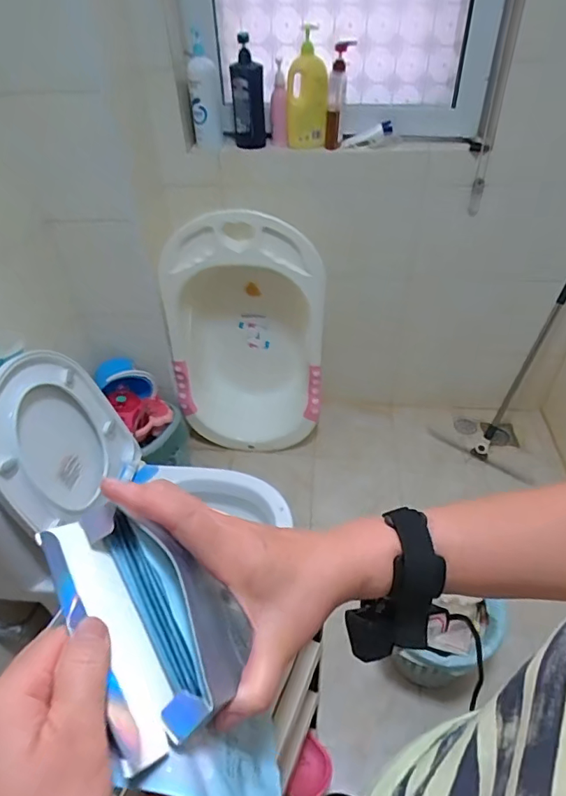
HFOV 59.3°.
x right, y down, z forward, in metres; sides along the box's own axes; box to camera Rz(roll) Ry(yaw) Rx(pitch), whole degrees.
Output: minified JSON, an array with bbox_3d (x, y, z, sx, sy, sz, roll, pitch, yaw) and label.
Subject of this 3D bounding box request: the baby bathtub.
[{"bbox_3d":[-0.120,-0.212,1.690,0.499,0.822,0.256,3,42,9],"label":"baby bathtub"}]

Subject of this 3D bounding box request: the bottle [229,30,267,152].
[{"bbox_3d":[-0.099,-0.850,1.402,0.093,0.278,0.079,-6,41,-2],"label":"bottle"}]

